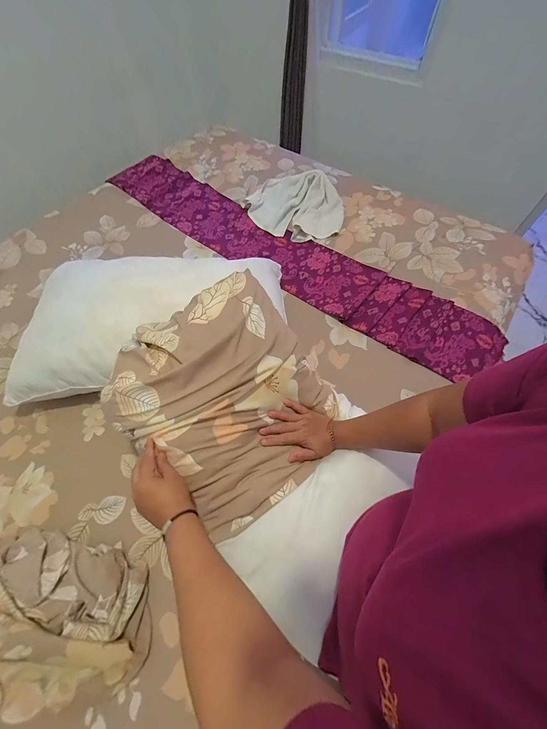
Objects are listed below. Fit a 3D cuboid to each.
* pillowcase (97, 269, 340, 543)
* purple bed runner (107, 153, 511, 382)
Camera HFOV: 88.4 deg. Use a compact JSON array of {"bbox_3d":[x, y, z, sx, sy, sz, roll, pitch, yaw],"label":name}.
[{"bbox_3d":[-0.076,0.048,0.516,0.352,0.158,0.348,39,68,20],"label":"pillowcase"},{"bbox_3d":[-0.008,-0.427,0.999,1.521,0.044,0.268,36,67,19],"label":"purple bed runner"}]

